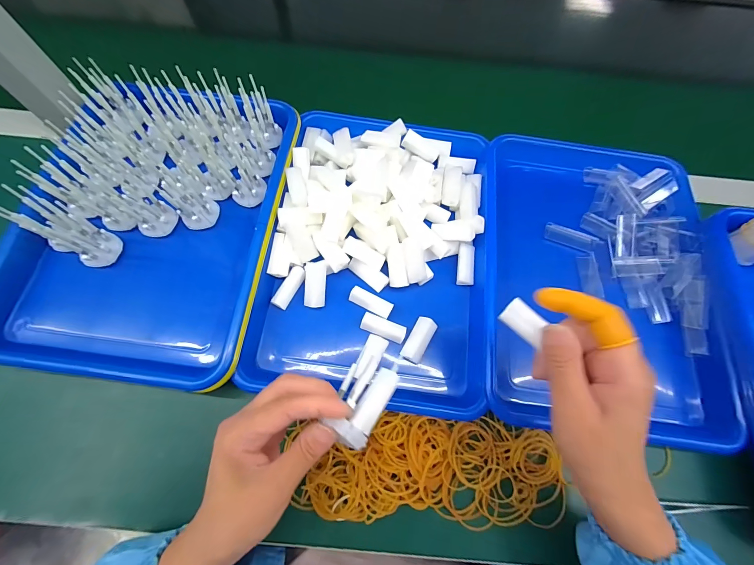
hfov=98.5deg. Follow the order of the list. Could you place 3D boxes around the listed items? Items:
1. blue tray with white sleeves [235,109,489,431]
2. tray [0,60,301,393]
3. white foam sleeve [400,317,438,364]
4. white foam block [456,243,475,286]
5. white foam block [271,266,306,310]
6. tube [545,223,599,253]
[{"bbox_3d":[0.006,-0.042,0.348,0.234,0.039,0.327,8,68,0],"label":"blue tray with white sleeves"},{"bbox_3d":[-0.233,-0.074,0.339,0.251,0.070,0.332,7,68,0],"label":"tray"},{"bbox_3d":[0.043,0.058,0.328,0.021,0.013,0.045,29,70,8],"label":"white foam sleeve"},{"bbox_3d":[0.099,-0.019,0.362,0.019,0.012,0.047,7,68,0],"label":"white foam block"},{"bbox_3d":[-0.092,0.005,0.341,0.016,0.010,0.046,28,70,8],"label":"white foam block"},{"bbox_3d":[0.225,-0.052,0.379,0.057,0.007,0.020,23,69,6],"label":"tube"}]

